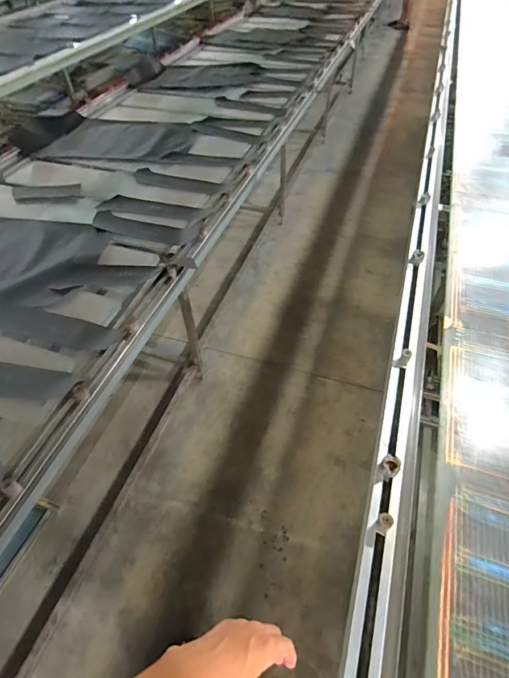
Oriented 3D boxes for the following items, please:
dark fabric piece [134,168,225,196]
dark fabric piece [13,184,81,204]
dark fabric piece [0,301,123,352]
[{"bbox_3d":[-0.315,-0.631,1.558,0.453,0.046,0.108,25,54,22],"label":"dark fabric piece"},{"bbox_3d":[-0.823,-0.579,1.516,0.253,0.037,0.063,-5,49,-3],"label":"dark fabric piece"},{"bbox_3d":[-0.562,-0.037,1.043,0.432,0.020,0.090,14,51,13],"label":"dark fabric piece"}]

